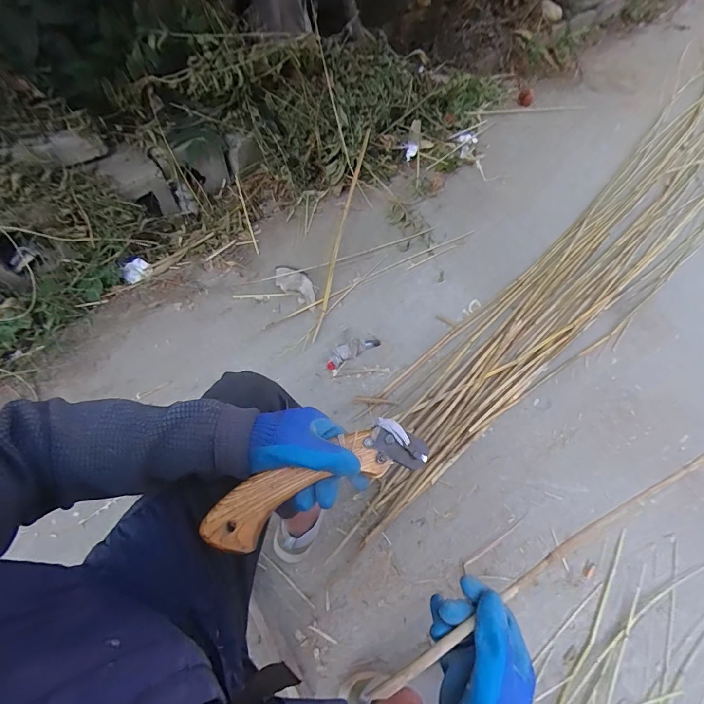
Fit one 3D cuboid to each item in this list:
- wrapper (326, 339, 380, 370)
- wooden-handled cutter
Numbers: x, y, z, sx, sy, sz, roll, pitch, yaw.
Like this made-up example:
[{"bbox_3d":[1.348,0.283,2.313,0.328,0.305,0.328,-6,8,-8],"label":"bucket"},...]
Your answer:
[{"bbox_3d":[0.002,-0.006,1.064,0.170,0.038,0.041,-29,67,-17],"label":"wrapper"},{"bbox_3d":[-0.032,0.125,0.372,0.221,0.019,0.055,-20,65,-13],"label":"wooden-handled cutter"}]

